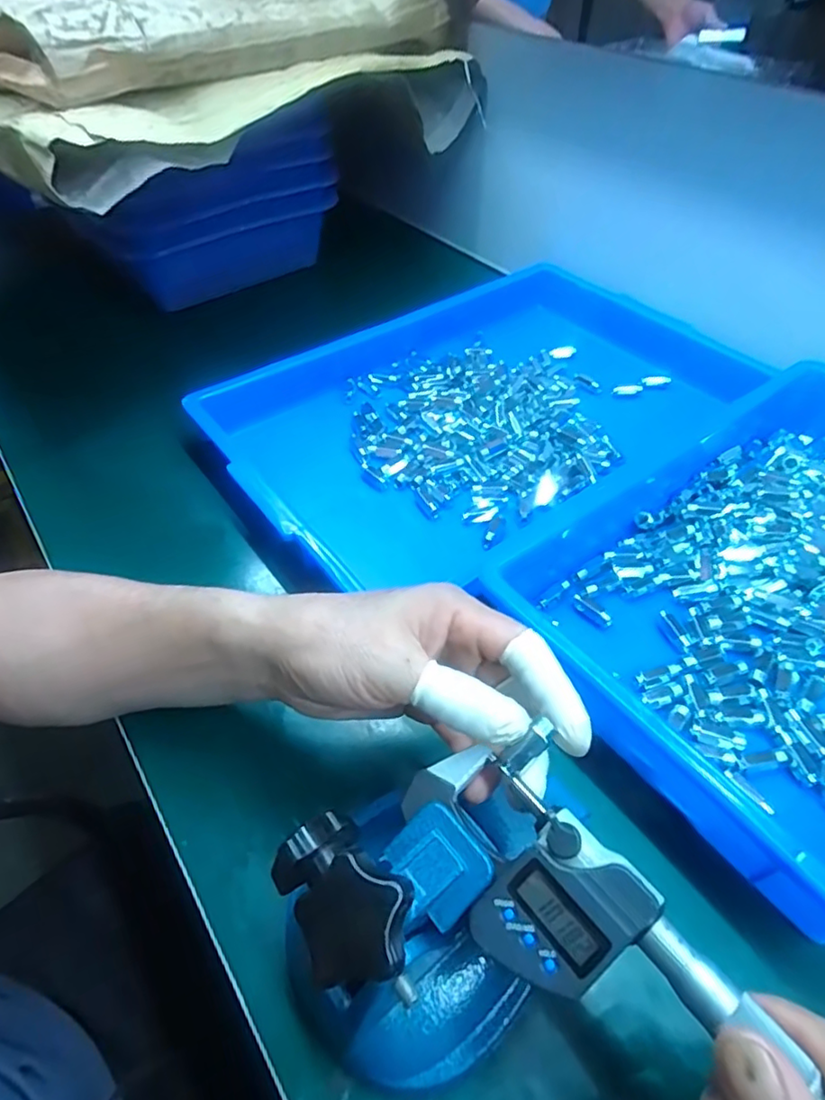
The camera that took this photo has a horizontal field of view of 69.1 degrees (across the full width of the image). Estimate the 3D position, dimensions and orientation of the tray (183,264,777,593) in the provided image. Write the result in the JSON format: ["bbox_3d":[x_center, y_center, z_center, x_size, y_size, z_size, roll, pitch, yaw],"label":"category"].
[{"bbox_3d":[0.072,-0.130,0.532,0.447,0.063,0.264,-30,55,-23],"label":"tray"}]

